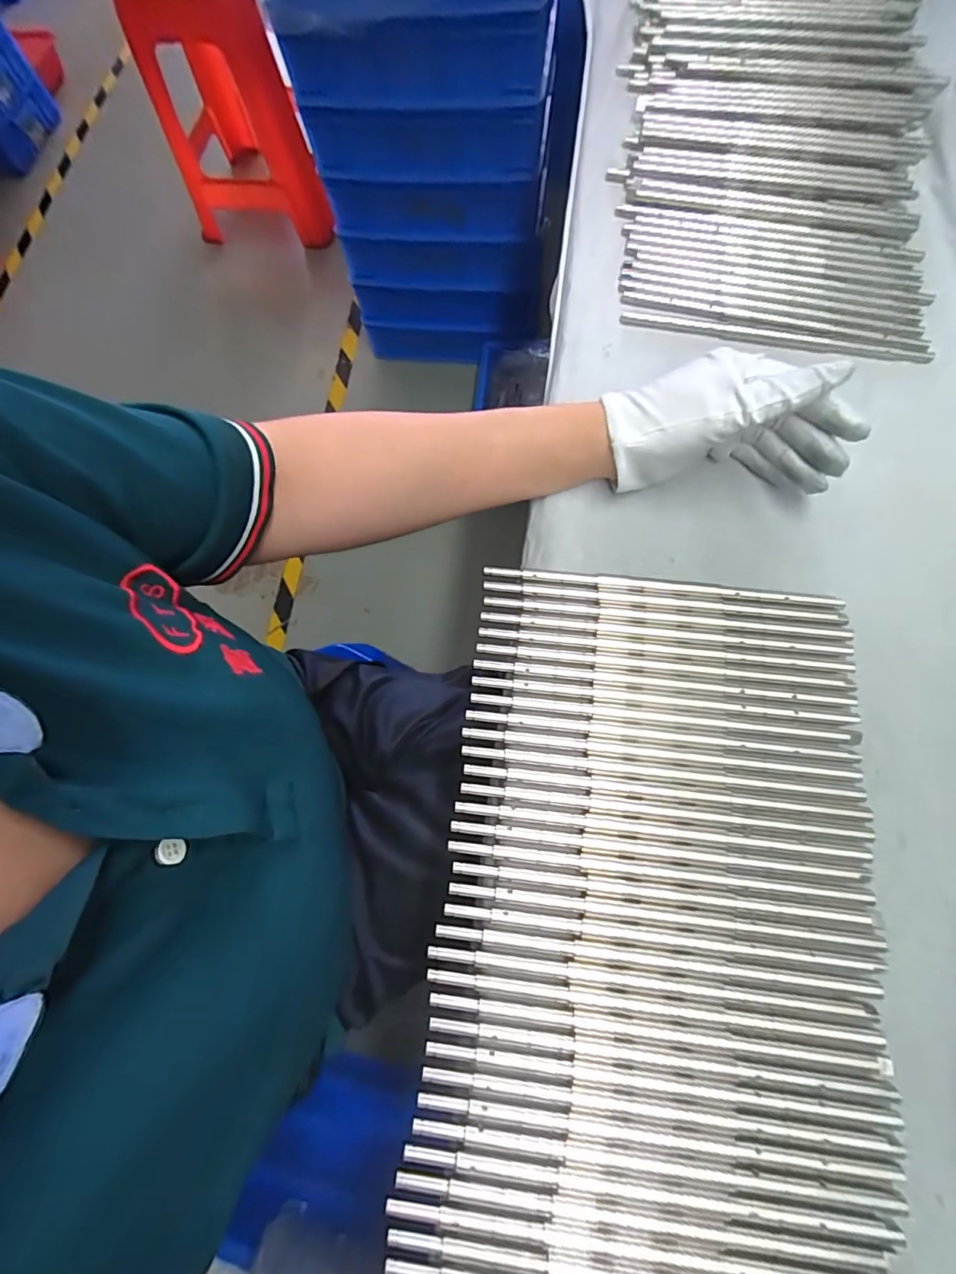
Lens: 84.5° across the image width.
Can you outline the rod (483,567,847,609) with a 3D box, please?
[{"bbox_3d":[0.110,-0.031,0.316,0.210,0.004,0.008,6,73,4],"label":"rod"}]

